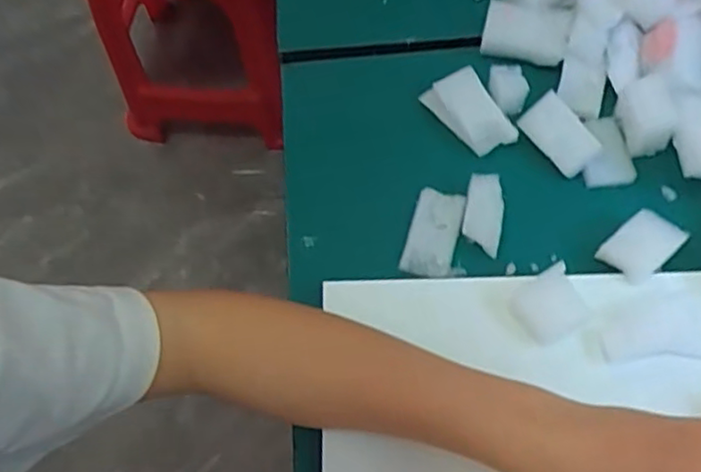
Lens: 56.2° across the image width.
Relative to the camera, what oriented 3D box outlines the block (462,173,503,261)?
[{"bbox_3d":[0.081,-0.013,0.402,0.023,0.006,0.049,1,79,3],"label":"block"}]

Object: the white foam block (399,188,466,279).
[{"bbox_3d":[0.052,-0.003,0.407,0.031,0.004,0.055,14,66,9],"label":"white foam block"}]

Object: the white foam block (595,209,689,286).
[{"bbox_3d":[0.172,0.006,0.388,0.033,0.008,0.041,40,97,4],"label":"white foam block"}]

